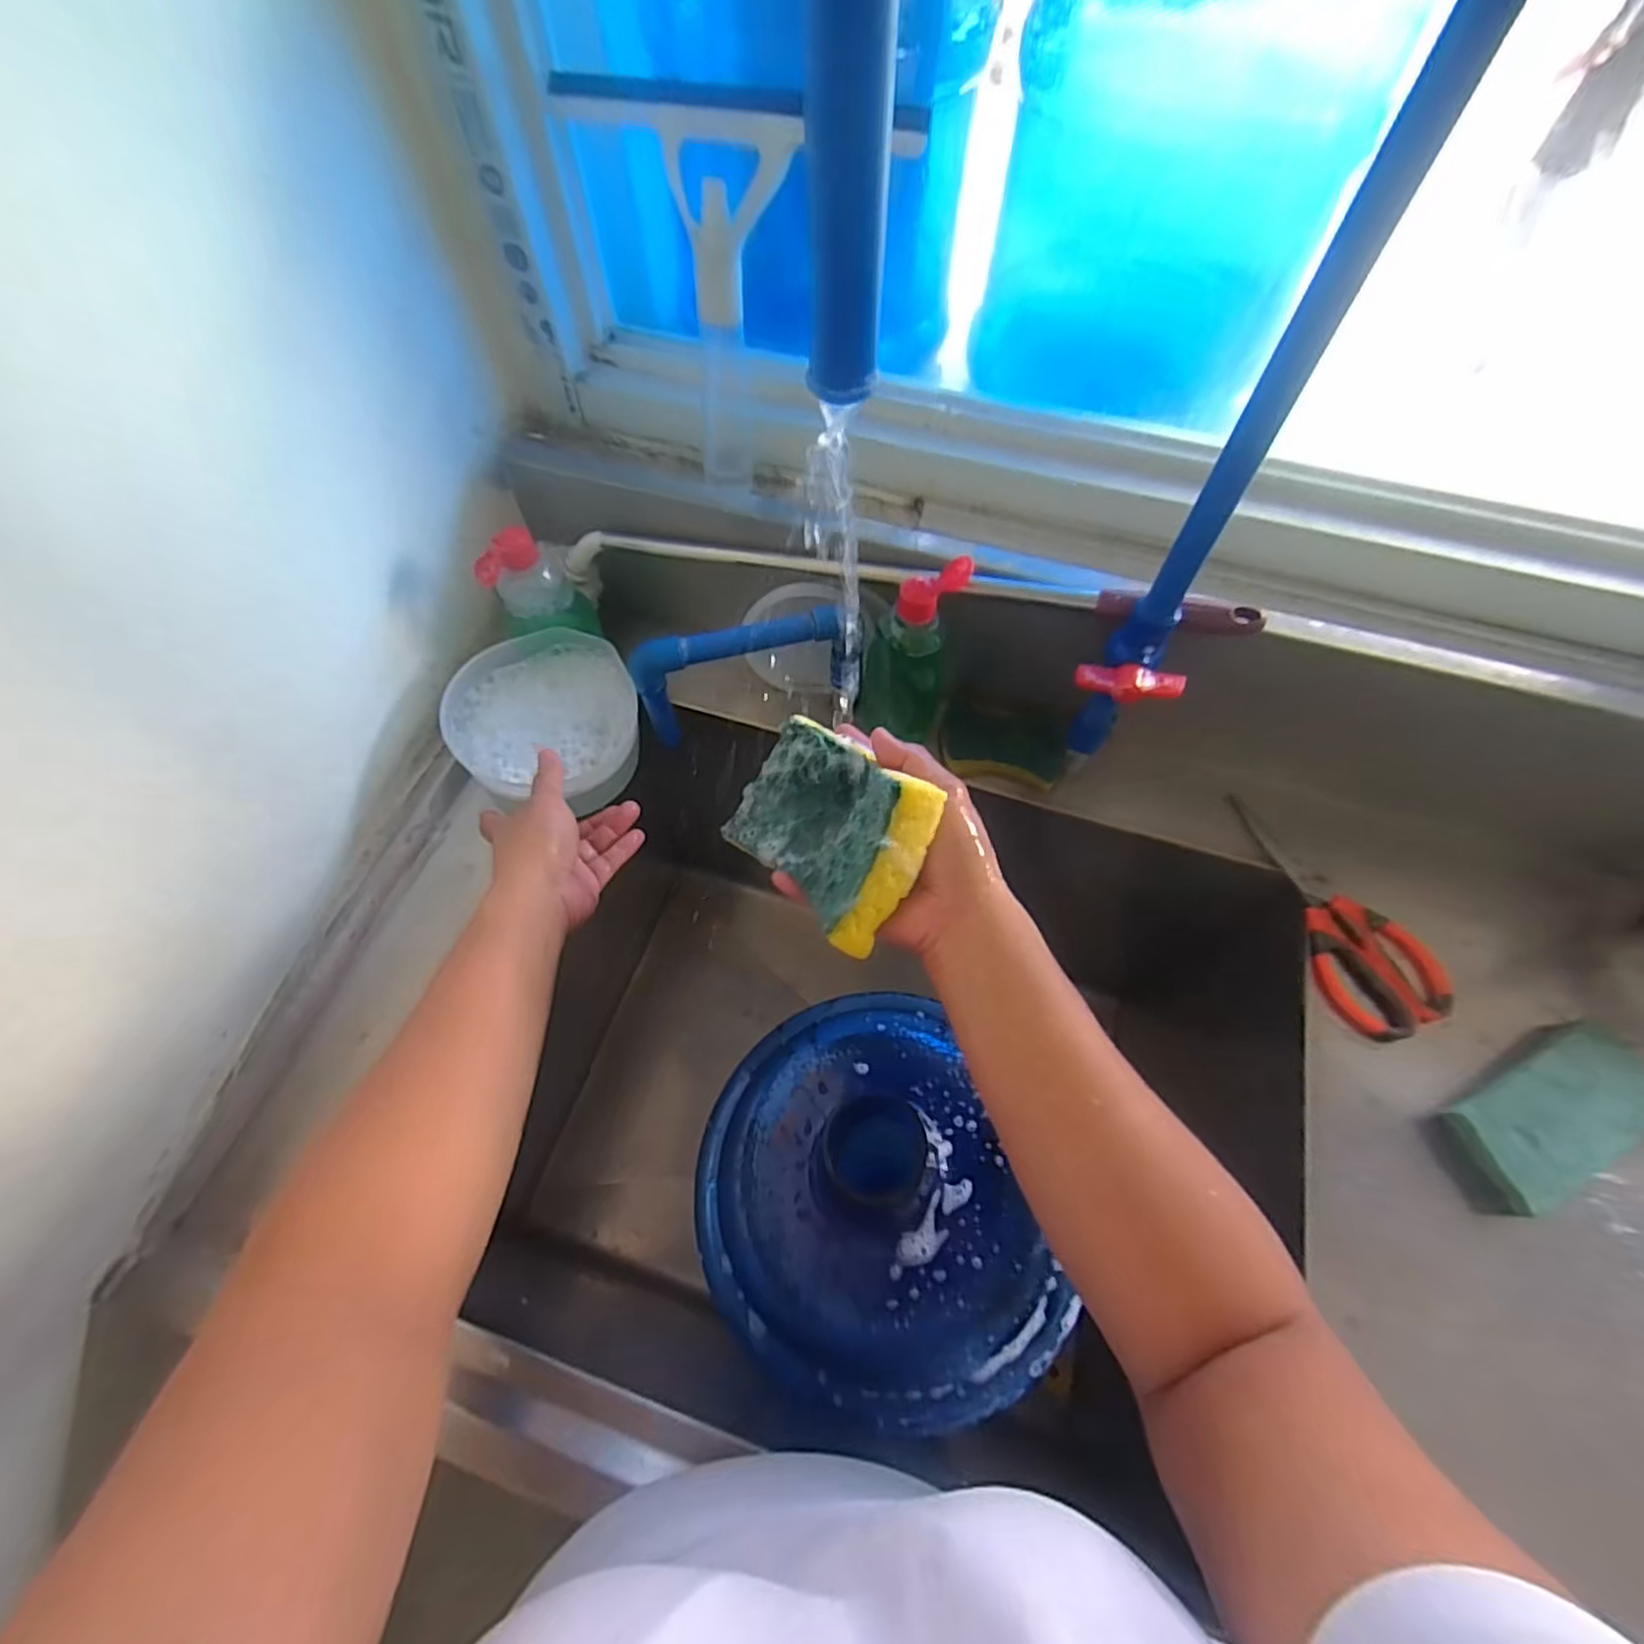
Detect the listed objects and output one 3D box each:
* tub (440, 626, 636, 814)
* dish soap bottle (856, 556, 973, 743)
[{"bbox_3d":[-0.222,-0.081,0.572,0.137,0.059,0.151,-13,63,-8],"label":"tub"},{"bbox_3d":[0.069,-0.124,0.552,0.072,0.171,0.042,4,62,1],"label":"dish soap bottle"}]

